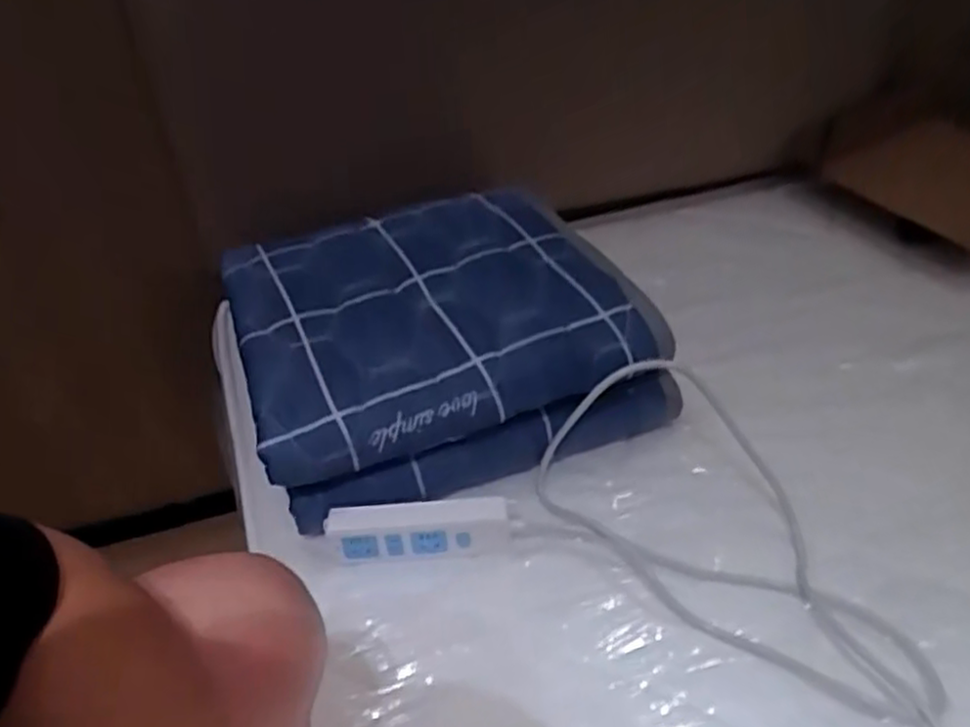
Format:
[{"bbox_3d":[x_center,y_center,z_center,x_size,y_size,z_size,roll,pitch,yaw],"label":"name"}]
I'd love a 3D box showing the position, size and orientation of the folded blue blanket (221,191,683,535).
[{"bbox_3d":[-0.058,-0.024,0.858,0.430,0.186,0.342,-17,41,-18],"label":"folded blue blanket"}]

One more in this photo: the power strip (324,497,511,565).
[{"bbox_3d":[-0.063,0.165,0.713,0.172,0.062,0.032,-5,39,3],"label":"power strip"}]

